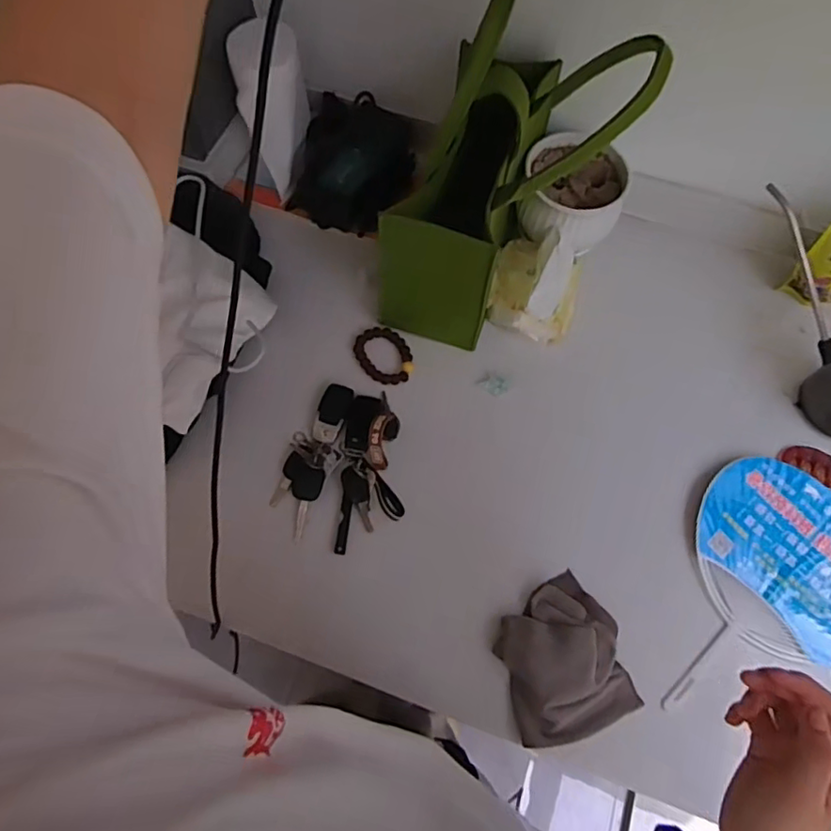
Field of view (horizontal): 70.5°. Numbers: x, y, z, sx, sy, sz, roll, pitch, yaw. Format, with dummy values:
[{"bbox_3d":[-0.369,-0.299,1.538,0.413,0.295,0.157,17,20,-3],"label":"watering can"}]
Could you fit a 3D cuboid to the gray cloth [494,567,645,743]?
[{"bbox_3d":[0.150,0.246,0.595,0.125,0.027,0.145,-16,68,-8],"label":"gray cloth"}]

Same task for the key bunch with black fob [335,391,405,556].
[{"bbox_3d":[-0.049,0.056,0.660,0.074,0.038,0.188,1,67,-1],"label":"key bunch with black fob"}]

